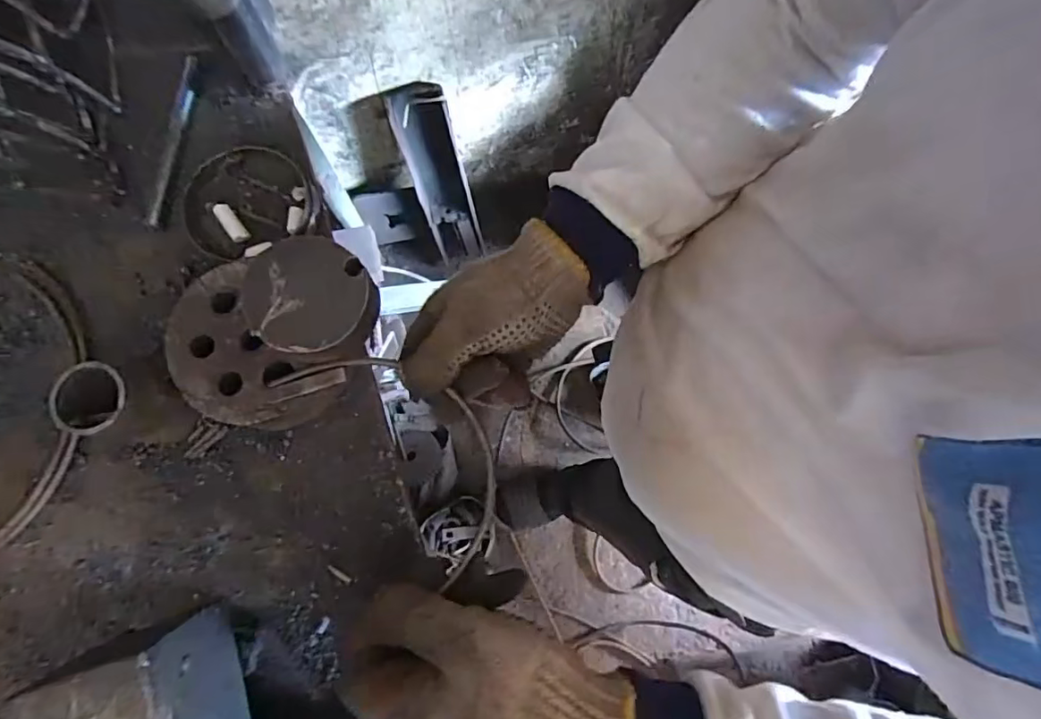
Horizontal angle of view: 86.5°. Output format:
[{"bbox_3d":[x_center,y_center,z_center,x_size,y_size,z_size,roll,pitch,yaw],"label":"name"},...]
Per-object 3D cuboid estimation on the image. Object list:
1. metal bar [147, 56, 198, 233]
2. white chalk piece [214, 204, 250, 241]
[{"bbox_3d":[-0.262,-0.165,0.417,0.010,0.009,0.137,7,78,1],"label":"metal bar"},{"bbox_3d":[-0.212,-0.100,0.406,0.012,0.007,0.032,-36,81,-8],"label":"white chalk piece"}]

